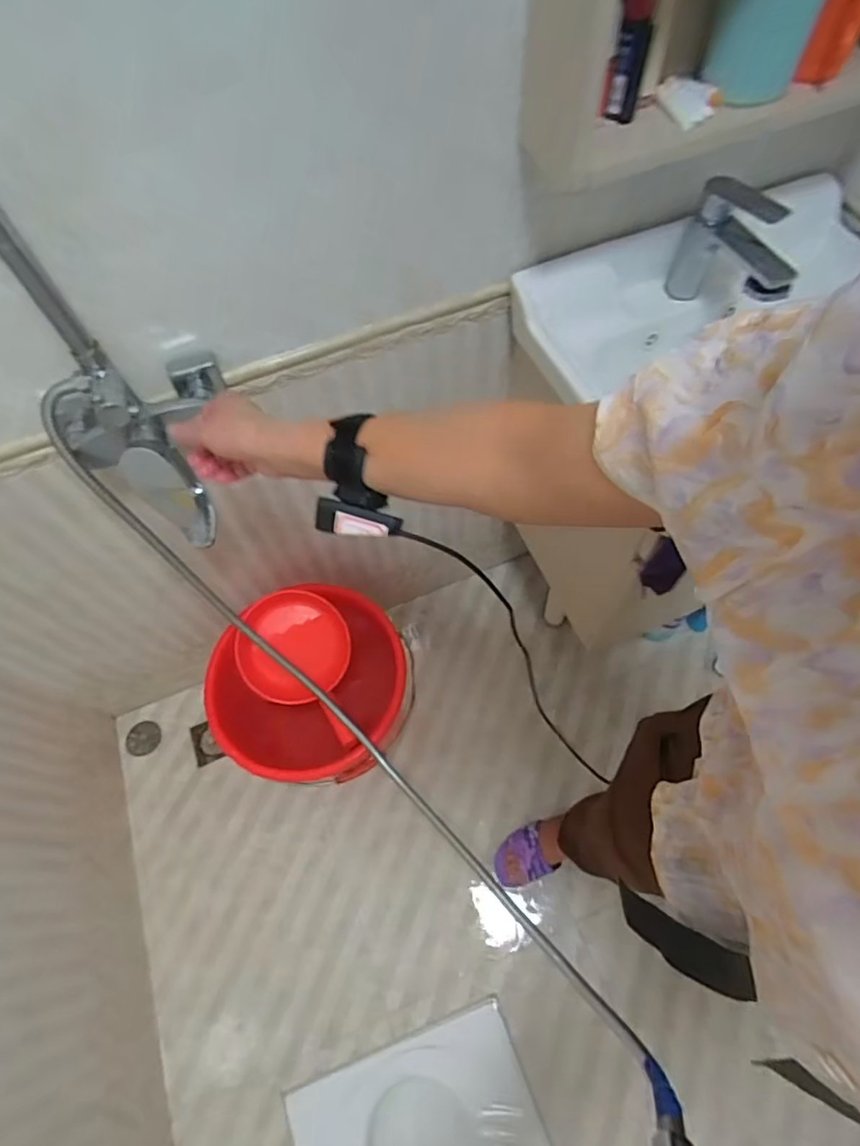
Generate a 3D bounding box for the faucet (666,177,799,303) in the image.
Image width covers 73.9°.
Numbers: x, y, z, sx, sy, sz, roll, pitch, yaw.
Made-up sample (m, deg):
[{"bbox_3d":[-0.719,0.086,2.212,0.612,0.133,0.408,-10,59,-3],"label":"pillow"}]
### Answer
[{"bbox_3d":[0.379,-0.385,0.719,0.057,0.143,0.174,-16,64,-5],"label":"faucet"}]

